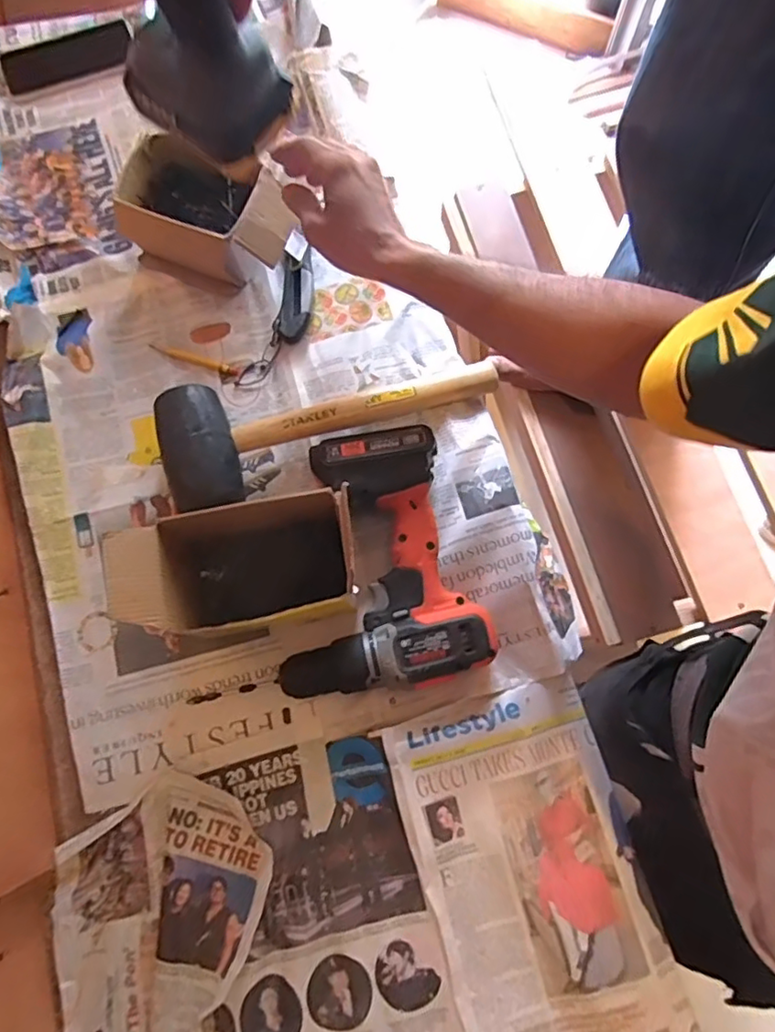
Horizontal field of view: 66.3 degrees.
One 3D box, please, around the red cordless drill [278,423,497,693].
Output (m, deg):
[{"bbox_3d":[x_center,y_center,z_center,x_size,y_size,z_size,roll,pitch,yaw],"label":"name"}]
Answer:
[{"bbox_3d":[-0.004,0.040,0.537,0.174,0.071,0.219,-3,75,0],"label":"red cordless drill"}]

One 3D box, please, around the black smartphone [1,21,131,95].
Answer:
[{"bbox_3d":[-0.397,-0.572,0.738,0.158,0.014,0.071,-24,76,-5],"label":"black smartphone"}]

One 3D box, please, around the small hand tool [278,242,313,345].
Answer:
[{"bbox_3d":[-0.098,-0.237,0.637,0.032,0.023,0.101,2,76,2],"label":"small hand tool"}]

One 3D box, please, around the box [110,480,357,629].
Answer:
[{"bbox_3d":[-0.127,0.045,0.515,0.173,0.119,0.090,-11,76,-2],"label":"box"}]

